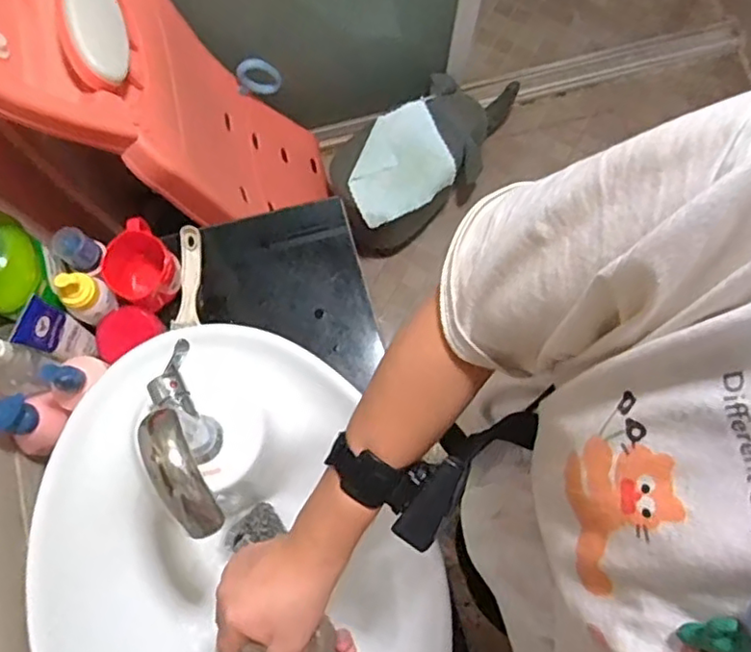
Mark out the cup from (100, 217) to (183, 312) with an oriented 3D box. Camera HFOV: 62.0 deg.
[{"bbox_3d":[-0.312,-0.076,0.849,0.095,0.071,0.092,0,76,0],"label":"cup"}]

